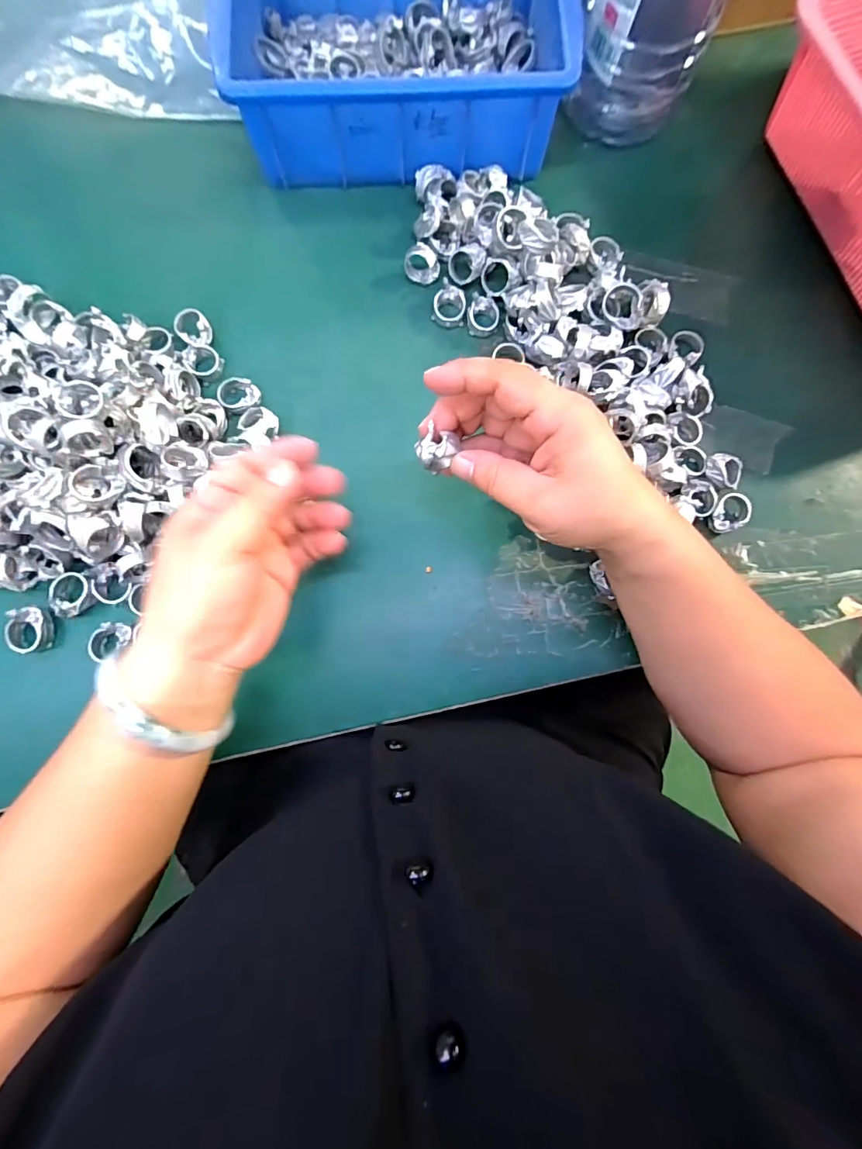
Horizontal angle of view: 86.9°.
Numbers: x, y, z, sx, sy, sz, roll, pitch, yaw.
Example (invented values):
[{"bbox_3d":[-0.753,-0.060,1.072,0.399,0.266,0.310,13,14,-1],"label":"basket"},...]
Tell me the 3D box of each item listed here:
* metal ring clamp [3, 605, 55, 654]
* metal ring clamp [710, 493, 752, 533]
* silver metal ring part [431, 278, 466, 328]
[{"bbox_3d":[-0.264,0.036,0.297,0.024,0.018,0.030,6,81,-1],"label":"metal ring clamp"},{"bbox_3d":[0.208,-0.043,0.319,0.028,0.016,0.022,-33,83,-7],"label":"metal ring clamp"},{"bbox_3d":[0.014,-0.202,0.341,0.025,0.015,0.027,0,81,-2],"label":"silver metal ring part"}]

